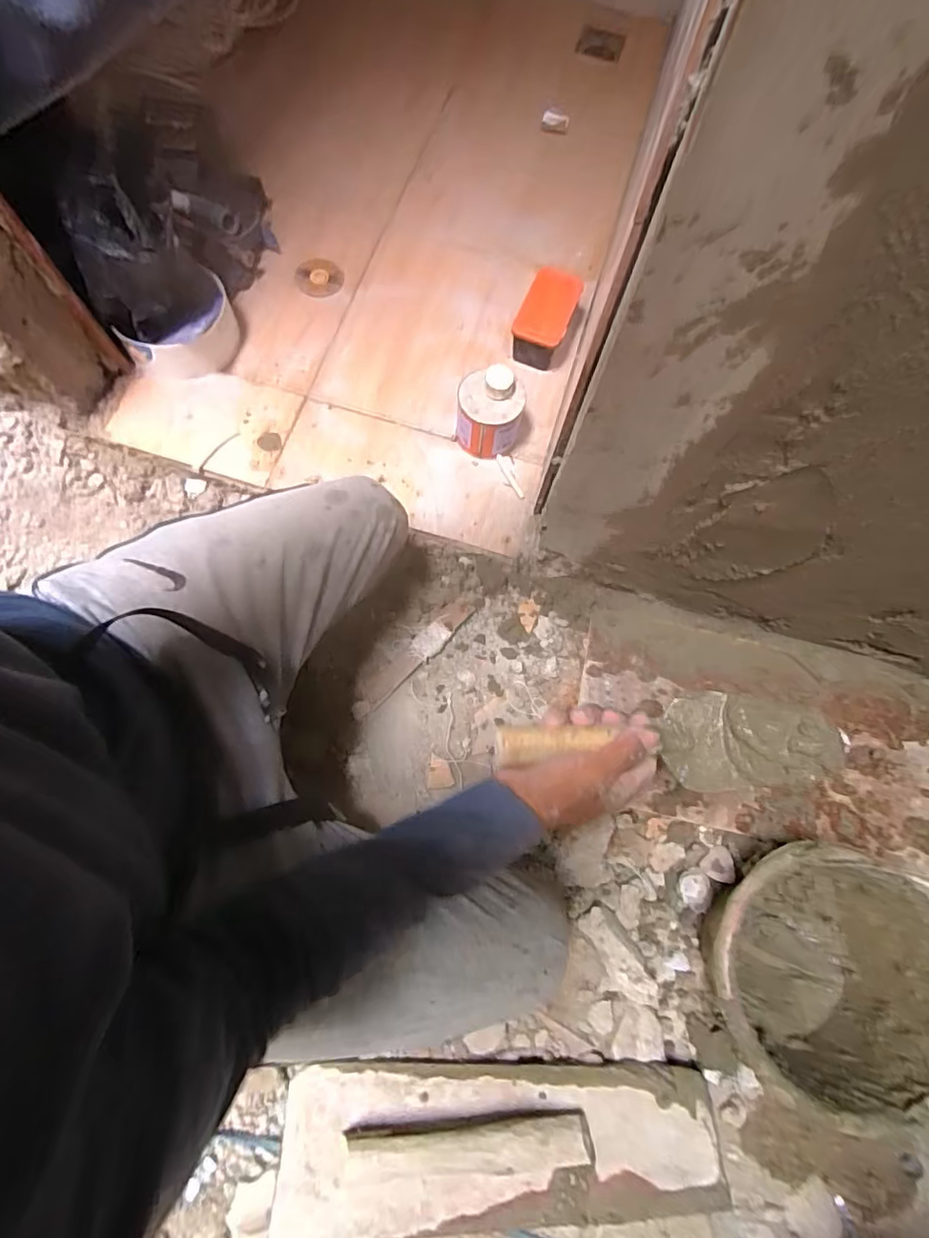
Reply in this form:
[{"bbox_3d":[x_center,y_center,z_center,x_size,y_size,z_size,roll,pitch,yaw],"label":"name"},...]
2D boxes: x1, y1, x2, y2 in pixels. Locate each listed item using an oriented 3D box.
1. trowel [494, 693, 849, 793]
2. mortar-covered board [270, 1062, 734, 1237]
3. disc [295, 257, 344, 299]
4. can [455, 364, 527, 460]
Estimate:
[{"bbox_3d":[0.174,0.104,0.475,0.299,0.072,0.081,2,73,-11],"label":"trowel"},{"bbox_3d":[0.038,0.569,0.598,0.472,0.095,0.130,0,73,-2],"label":"mortar-covered board"},{"bbox_3d":[-0.255,-0.601,0.975,0.087,0.006,0.073,33,74,8],"label":"disc"},{"bbox_3d":[0.037,-0.309,0.841,0.096,0.108,0.085,6,73,0],"label":"can"}]

